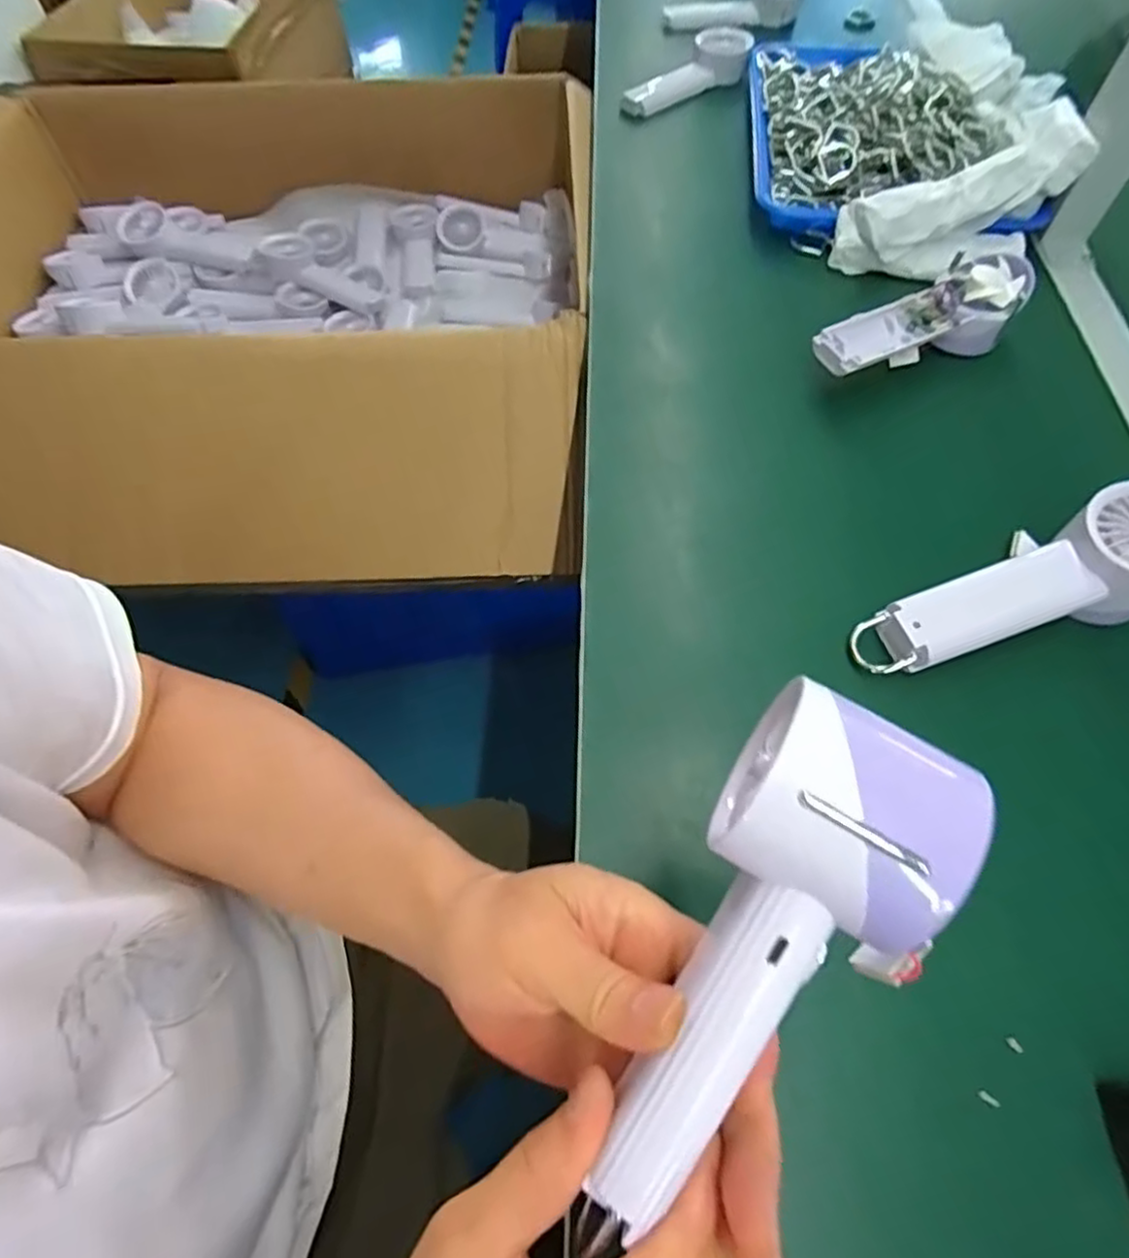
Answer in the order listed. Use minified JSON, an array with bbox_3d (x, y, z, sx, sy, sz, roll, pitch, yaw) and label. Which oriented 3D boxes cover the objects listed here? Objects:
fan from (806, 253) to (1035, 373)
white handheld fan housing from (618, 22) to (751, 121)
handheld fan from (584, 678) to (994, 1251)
[{"bbox_3d":[0.270,-0.223,0.509,0.171,0.056,0.062,-29,64,-15],"label":"fan"},{"bbox_3d":[0.134,-0.606,0.730,0.166,0.034,0.057,-28,64,-14],"label":"white handheld fan housing"},{"bbox_3d":[0.065,0.103,0.209,0.071,0.051,0.162,29,99,19],"label":"handheld fan"}]

